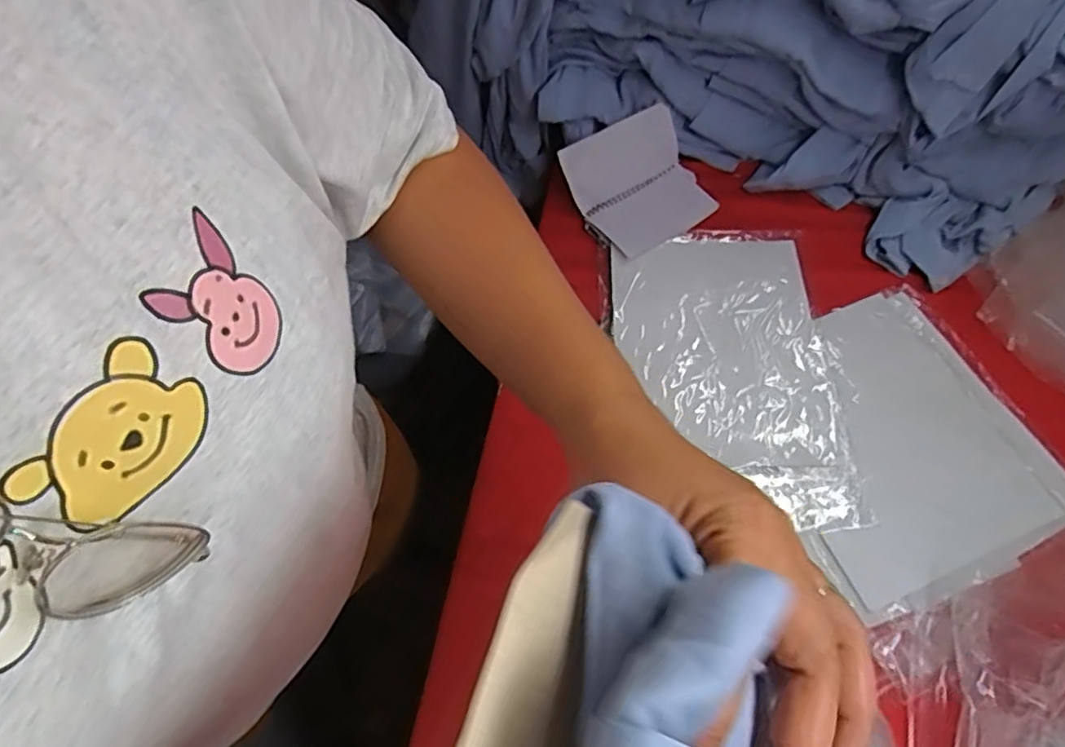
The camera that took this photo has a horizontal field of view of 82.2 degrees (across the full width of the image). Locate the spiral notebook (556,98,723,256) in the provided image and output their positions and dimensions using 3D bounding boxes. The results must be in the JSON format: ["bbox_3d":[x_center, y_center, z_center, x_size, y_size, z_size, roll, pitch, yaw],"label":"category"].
[{"bbox_3d":[0.119,-0.214,0.687,0.138,0.032,0.144,-32,90,-13],"label":"spiral notebook"}]

